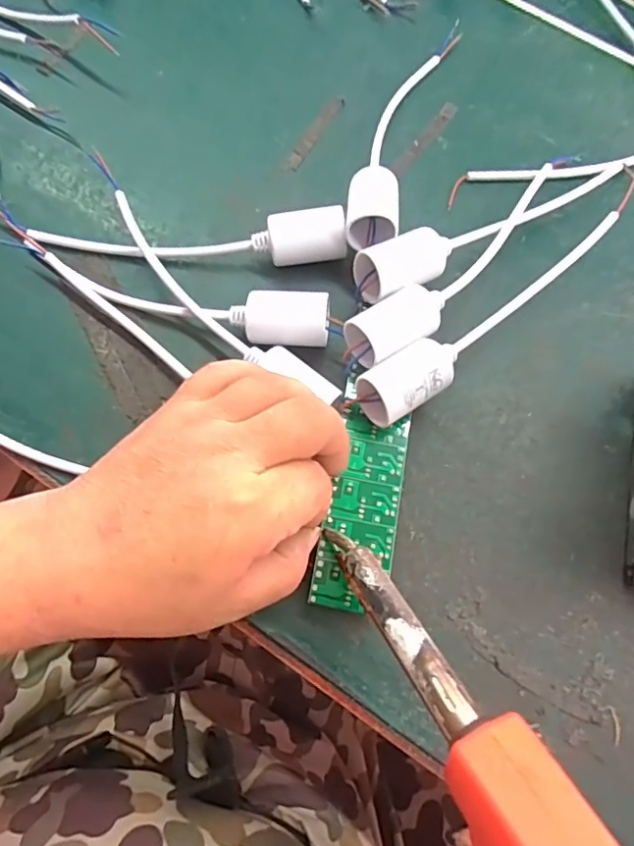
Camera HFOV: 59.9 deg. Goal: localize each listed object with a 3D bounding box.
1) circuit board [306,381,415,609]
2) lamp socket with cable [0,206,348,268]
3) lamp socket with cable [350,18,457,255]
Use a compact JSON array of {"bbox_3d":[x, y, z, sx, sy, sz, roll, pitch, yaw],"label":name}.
[{"bbox_3d":[0.024,0.035,0.268,0.036,0.006,0.107,12,71,-2],"label":"circuit board"},{"bbox_3d":[-0.085,-0.107,0.314,0.202,0.029,0.028,2,71,-2],"label":"lamp socket with cable"},{"bbox_3d":[0.053,-0.184,0.338,0.032,0.042,0.215,17,72,3],"label":"lamp socket with cable"}]

